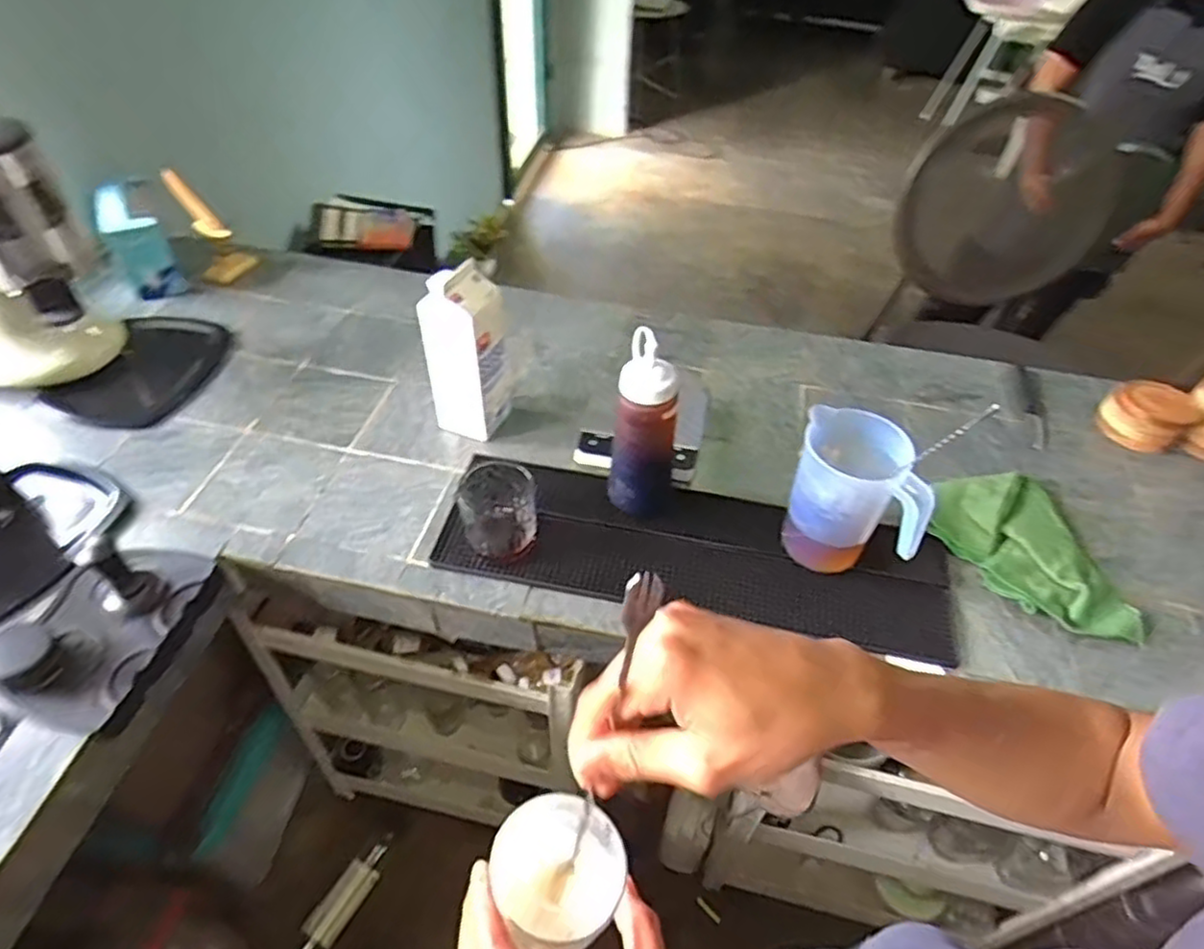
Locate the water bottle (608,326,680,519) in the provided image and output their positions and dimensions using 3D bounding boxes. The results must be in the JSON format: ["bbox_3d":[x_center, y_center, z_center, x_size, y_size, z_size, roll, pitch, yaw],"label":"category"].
[{"bbox_3d":[0.052,-0.055,0.808,0.074,0.207,0.087,7,46,4],"label":"water bottle"}]

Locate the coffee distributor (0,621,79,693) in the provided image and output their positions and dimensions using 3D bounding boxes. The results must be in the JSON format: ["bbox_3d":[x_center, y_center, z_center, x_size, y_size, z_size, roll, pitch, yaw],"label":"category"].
[{"bbox_3d":[-0.581,0.181,0.704,0.073,0.052,0.063,27,52,21],"label":"coffee distributor"}]

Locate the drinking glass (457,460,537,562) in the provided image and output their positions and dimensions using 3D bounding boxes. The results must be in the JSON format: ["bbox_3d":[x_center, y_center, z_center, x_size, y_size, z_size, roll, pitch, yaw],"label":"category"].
[{"bbox_3d":[-0.119,0.045,0.816,0.081,0.083,0.087,2,46,-2],"label":"drinking glass"}]

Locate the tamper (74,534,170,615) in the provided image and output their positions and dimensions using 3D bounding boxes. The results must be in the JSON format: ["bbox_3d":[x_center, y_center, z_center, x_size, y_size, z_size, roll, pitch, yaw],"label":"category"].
[{"bbox_3d":[-0.508,0.102,0.741,0.054,0.084,0.042,27,51,21],"label":"tamper"}]

